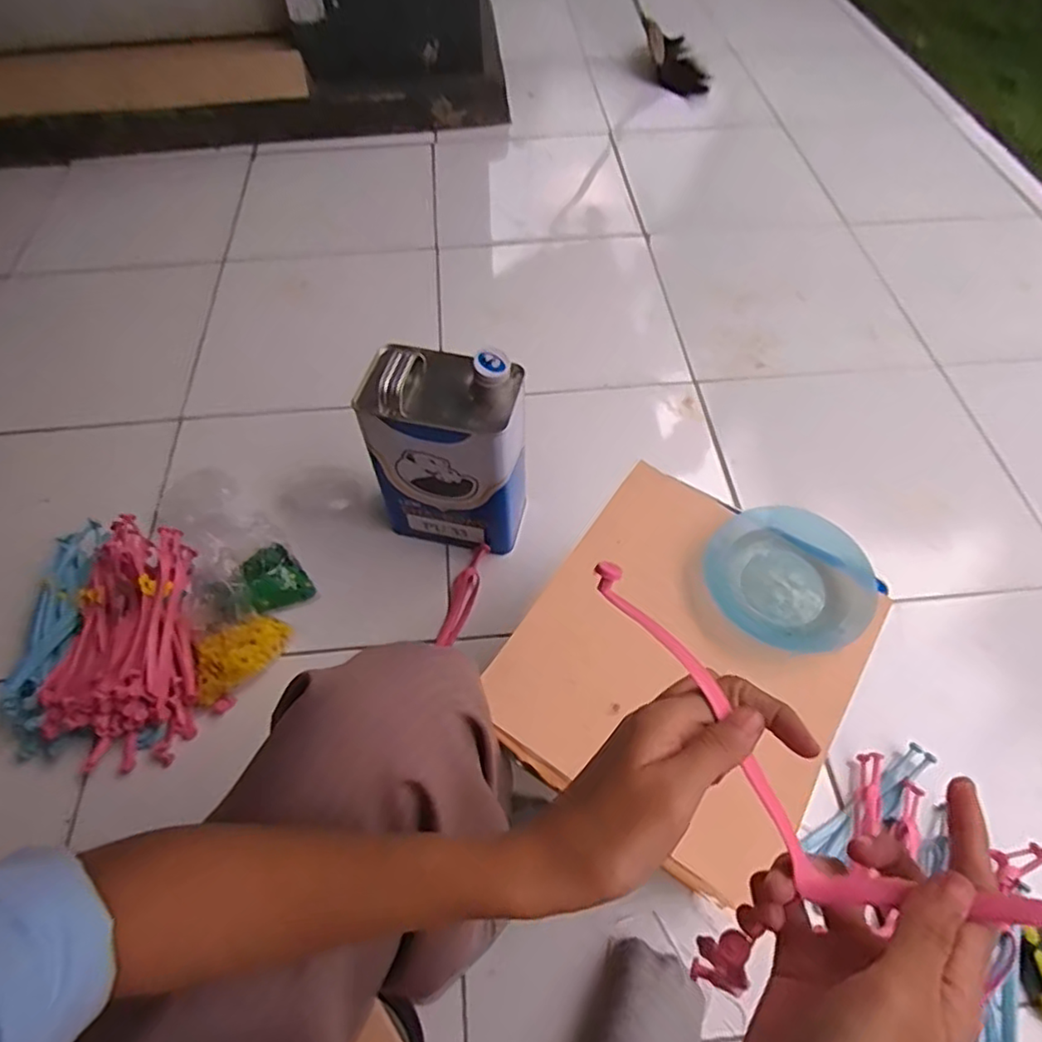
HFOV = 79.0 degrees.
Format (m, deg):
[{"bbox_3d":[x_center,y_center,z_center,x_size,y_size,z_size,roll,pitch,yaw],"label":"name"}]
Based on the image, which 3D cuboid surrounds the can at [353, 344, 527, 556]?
[{"bbox_3d":[-0.083,-0.081,0.750,0.167,0.253,0.105,12,58,8],"label":"can"}]

